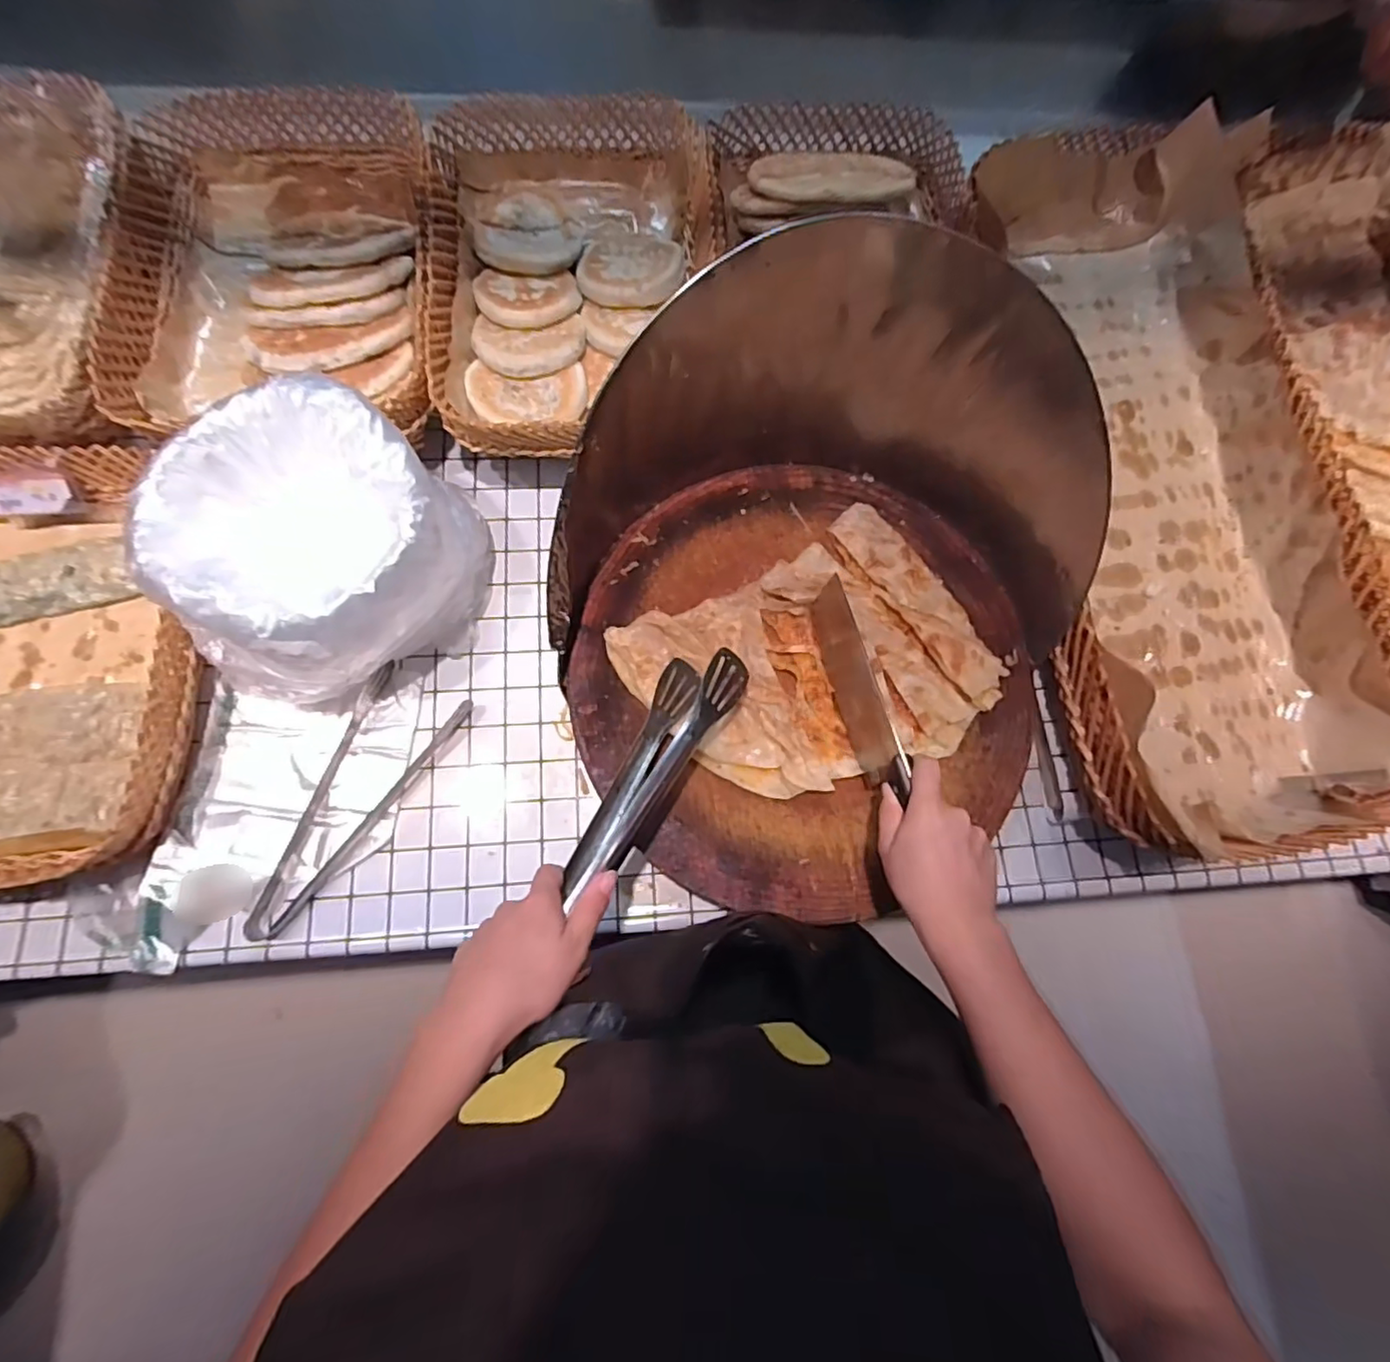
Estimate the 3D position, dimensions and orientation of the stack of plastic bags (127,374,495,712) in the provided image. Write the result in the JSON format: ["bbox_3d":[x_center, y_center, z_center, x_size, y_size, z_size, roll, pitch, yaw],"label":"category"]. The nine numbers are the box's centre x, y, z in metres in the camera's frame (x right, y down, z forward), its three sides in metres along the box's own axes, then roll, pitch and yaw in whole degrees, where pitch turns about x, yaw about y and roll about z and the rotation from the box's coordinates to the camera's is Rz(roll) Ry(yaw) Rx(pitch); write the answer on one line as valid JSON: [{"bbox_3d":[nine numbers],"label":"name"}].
[{"bbox_3d":[-0.329,-0.111,0.568,0.221,0.194,0.234,-6,76,-5],"label":"stack of plastic bags"}]

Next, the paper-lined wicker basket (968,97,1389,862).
[{"bbox_3d":[0.509,-0.244,0.668,0.350,0.109,0.815,-6,75,-3],"label":"paper-lined wicker basket"}]

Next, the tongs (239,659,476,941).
[{"bbox_3d":[-0.349,0.118,0.607,0.099,0.023,0.280,30,77,7],"label":"tongs"}]

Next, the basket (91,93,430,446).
[{"bbox_3d":[-0.417,-0.428,0.627,0.284,0.069,0.403,-4,76,-5],"label":"basket"}]

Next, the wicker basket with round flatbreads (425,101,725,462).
[{"bbox_3d":[-0.128,-0.441,0.662,0.305,0.079,0.413,-3,75,-5],"label":"wicker basket with round flatbreads"}]

